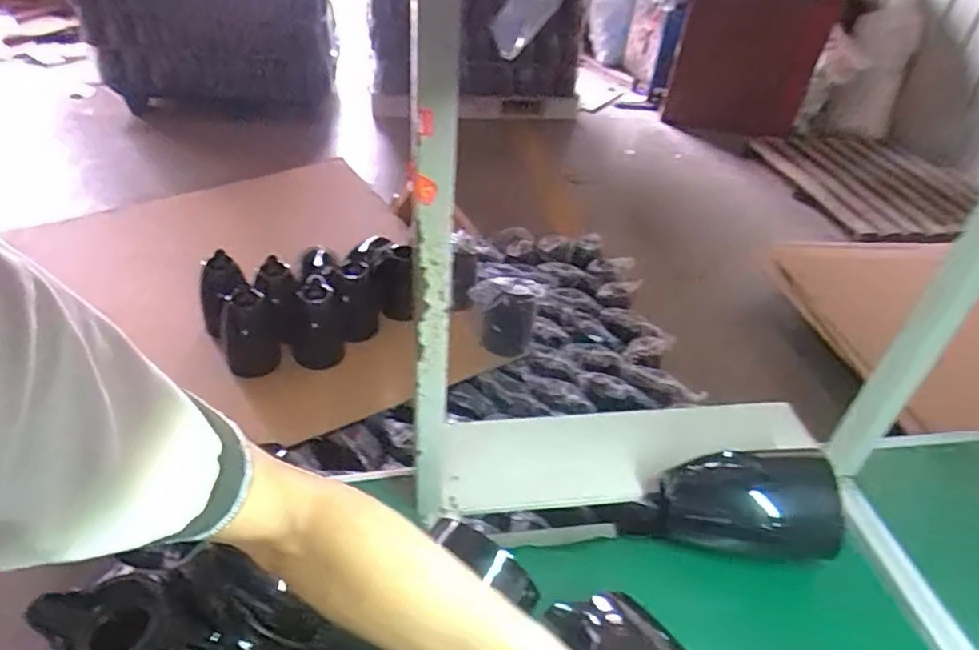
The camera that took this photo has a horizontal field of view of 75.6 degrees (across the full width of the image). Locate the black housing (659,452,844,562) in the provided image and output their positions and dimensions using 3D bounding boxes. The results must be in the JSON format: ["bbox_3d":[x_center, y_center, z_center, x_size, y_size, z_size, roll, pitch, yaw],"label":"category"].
[{"bbox_3d":[0.316,0.207,0.751,0.202,0.115,0.112,11,40,5],"label":"black housing"}]

